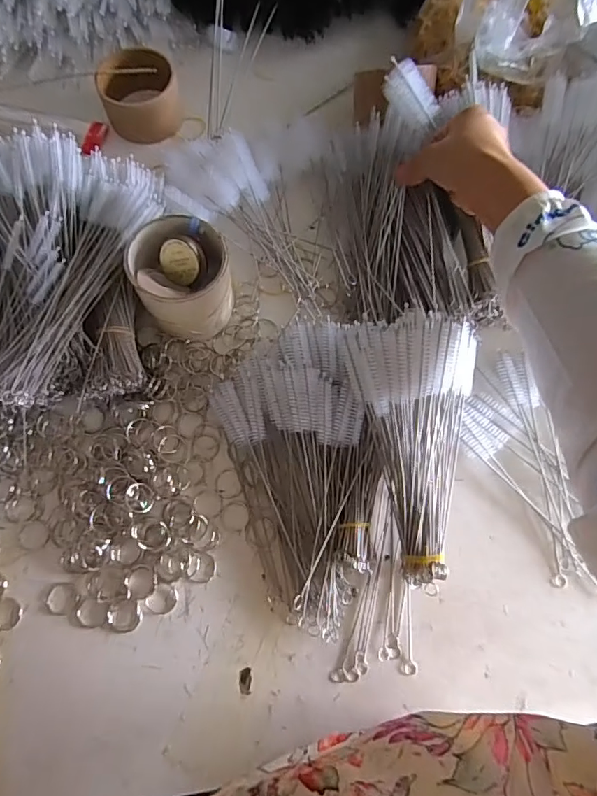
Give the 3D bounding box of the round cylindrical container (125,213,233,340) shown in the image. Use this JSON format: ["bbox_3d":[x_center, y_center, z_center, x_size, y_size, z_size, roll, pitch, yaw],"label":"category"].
[{"bbox_3d":[-0.100,-0.103,0.419,0.081,0.074,0.086,1,73,-2],"label":"round cylindrical container"}]

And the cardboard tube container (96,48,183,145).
[{"bbox_3d":[-0.168,-0.321,0.504,0.077,0.061,0.077,1,73,-2],"label":"cardboard tube container"}]

